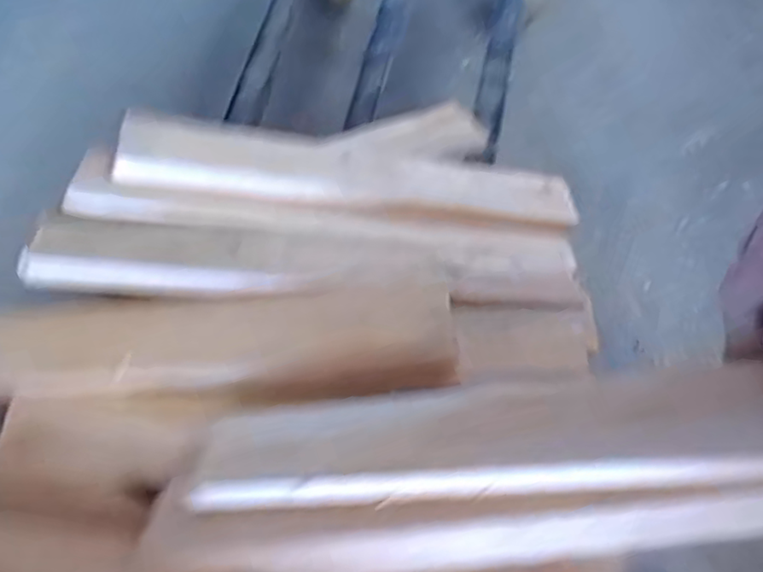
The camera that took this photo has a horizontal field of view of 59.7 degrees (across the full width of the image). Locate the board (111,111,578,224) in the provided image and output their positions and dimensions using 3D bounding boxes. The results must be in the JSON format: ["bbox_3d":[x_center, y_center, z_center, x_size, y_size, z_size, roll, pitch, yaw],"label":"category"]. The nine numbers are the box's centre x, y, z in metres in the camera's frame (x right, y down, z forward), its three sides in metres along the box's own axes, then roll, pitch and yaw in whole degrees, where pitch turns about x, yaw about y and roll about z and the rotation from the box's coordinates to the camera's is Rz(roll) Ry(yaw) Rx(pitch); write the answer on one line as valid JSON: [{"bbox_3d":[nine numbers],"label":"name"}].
[{"bbox_3d":[-0.021,-0.120,0.706,0.477,0.017,0.088,5,56,-15],"label":"board"}]

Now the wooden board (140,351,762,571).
[{"bbox_3d":[0.090,0.110,0.419,0.536,0.039,0.117,-11,56,19],"label":"wooden board"}]

